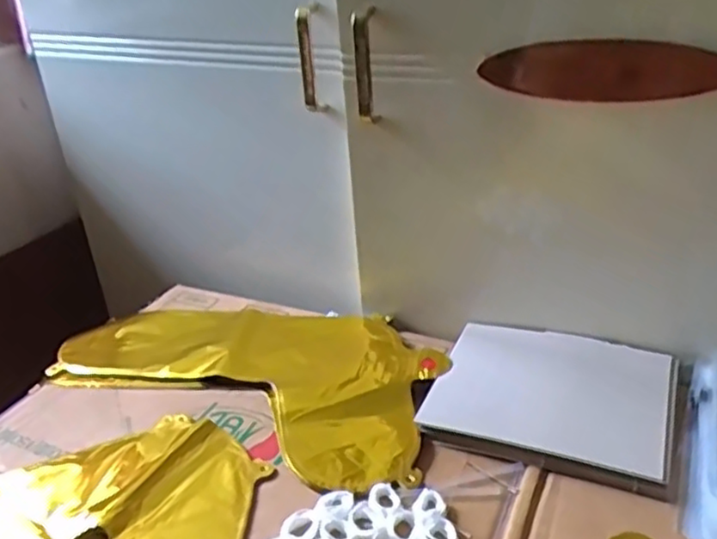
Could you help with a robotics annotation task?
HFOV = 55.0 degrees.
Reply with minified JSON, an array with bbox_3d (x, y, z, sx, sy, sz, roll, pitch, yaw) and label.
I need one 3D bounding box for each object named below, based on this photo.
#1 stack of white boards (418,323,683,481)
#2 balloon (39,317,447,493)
[{"bbox_3d":[0.169,0.106,0.599,0.193,0.014,0.154,9,33,23],"label":"stack of white boards"},{"bbox_3d":[-0.100,0.090,0.691,0.406,0.024,0.222,14,34,29],"label":"balloon"}]

